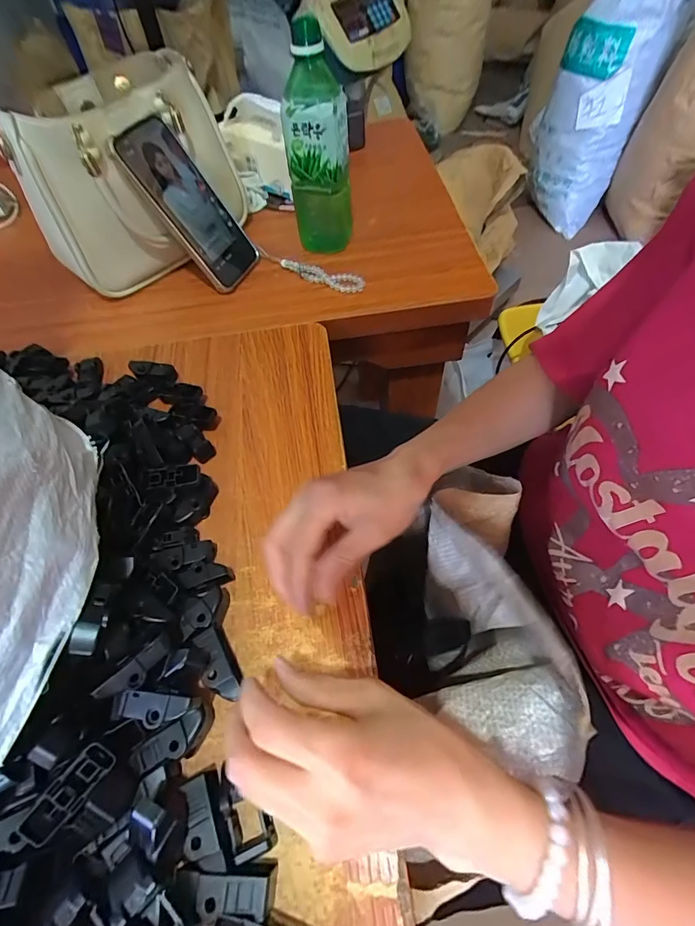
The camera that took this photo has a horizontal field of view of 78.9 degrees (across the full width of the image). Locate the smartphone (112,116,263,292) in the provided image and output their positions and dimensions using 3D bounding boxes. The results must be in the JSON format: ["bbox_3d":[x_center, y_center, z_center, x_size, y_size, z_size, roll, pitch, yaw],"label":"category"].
[{"bbox_3d":[-0.176,-0.288,0.479,0.015,0.170,0.078,8,58,46],"label":"smartphone"}]

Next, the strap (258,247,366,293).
[{"bbox_3d":[-0.047,-0.236,0.517,0.145,0.014,0.028,22,62,16],"label":"strap"}]

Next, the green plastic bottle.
[{"bbox_3d":[-0.032,-0.344,0.476,0.069,0.201,0.059,-4,58,1],"label":"green plastic bottle"}]

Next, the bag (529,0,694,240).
[{"bbox_3d":[0.766,-1.100,1.311,0.190,0.601,0.264,-39,64,-19],"label":"bag"}]

